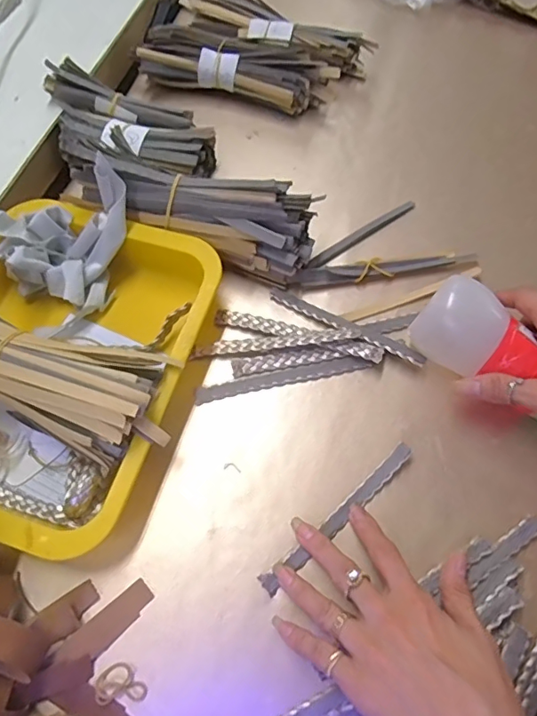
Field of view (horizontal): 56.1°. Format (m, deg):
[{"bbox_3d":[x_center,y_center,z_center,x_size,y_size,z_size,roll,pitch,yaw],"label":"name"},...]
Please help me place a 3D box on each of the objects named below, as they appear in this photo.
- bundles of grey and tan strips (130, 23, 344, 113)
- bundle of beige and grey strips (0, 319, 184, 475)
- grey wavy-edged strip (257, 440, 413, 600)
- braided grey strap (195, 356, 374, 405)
[{"bbox_3d":[-0.031,-0.304,0.532,0.202,0.050,0.057,13,65,6],"label":"bundles of grey and tan strips"},{"bbox_3d":[-0.182,0.007,0.336,0.224,0.044,0.080,12,65,5],"label":"bundle of beige and grey strips"},{"bbox_3d":[0.050,0.111,0.354,0.139,0.008,0.013,-40,71,-13],"label":"grey wavy-edged strip"},{"bbox_3d":[0.012,0.016,0.403,0.141,0.006,0.012,-12,65,-6],"label":"braided grey strap"}]

